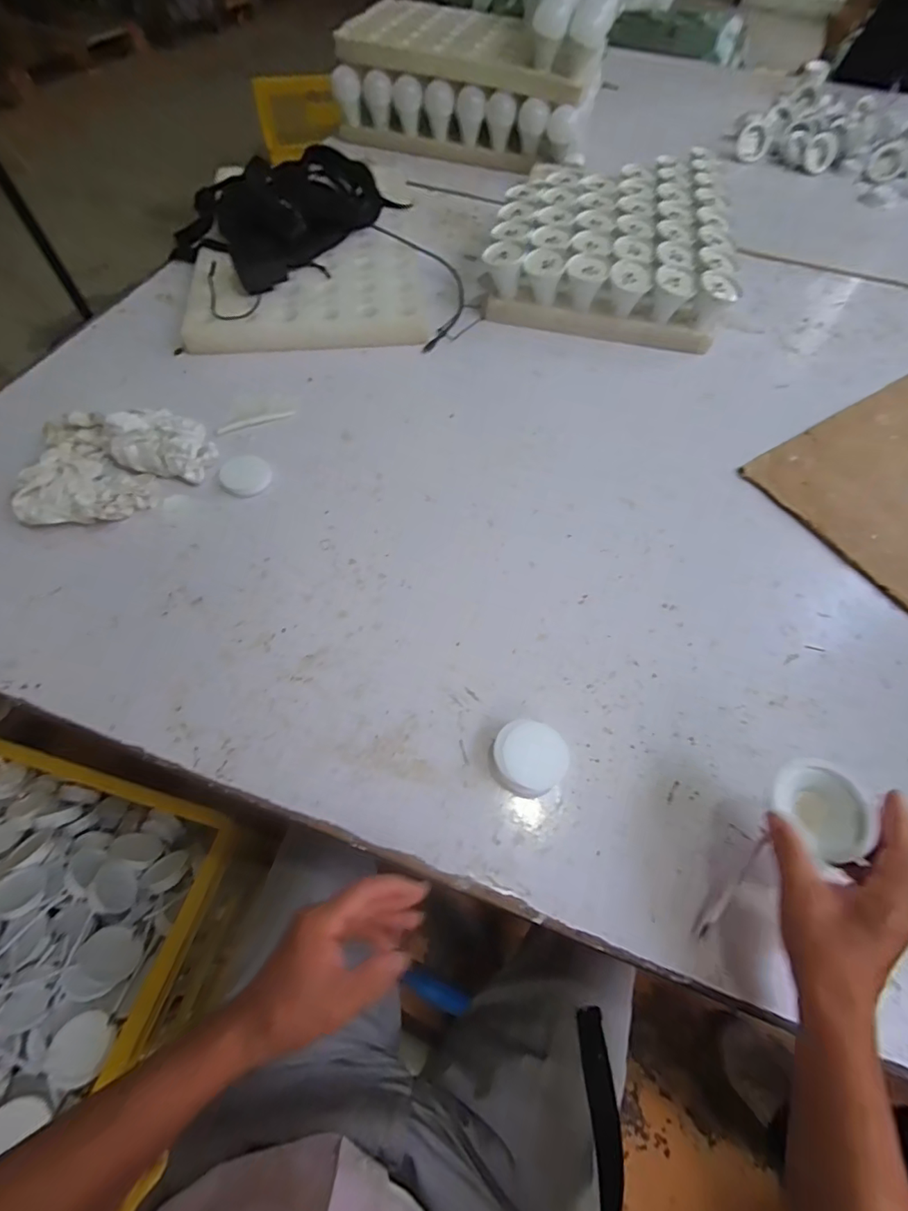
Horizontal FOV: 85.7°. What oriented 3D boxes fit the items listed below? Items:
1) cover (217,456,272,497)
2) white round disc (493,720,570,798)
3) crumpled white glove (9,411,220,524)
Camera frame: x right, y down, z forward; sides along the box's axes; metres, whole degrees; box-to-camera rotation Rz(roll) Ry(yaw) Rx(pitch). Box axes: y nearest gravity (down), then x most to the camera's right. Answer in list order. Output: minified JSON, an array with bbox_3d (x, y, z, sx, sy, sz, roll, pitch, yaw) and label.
[{"bbox_3d":[-0.264,-0.166,0.622,0.063,0.007,0.062,1,60,-1],"label":"cover"},{"bbox_3d":[0.069,0.138,0.446,0.064,0.023,0.062,1,60,-1],"label":"white round disc"},{"bbox_3d":[-0.410,-0.181,0.606,0.206,0.050,0.188,1,60,-1],"label":"crumpled white glove"}]

